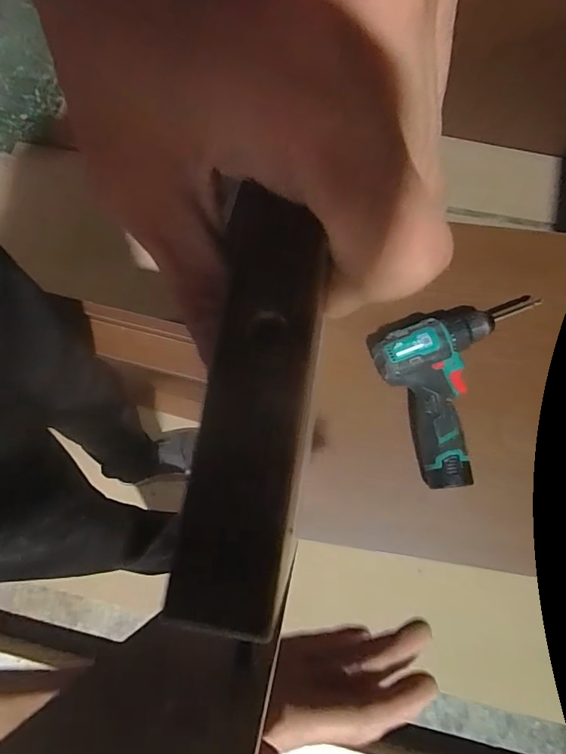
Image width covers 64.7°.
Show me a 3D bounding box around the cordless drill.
[{"bbox_3d":[0.253,0.011,0.559,0.232,0.047,0.205,-19,73,-4],"label":"cordless drill"}]

